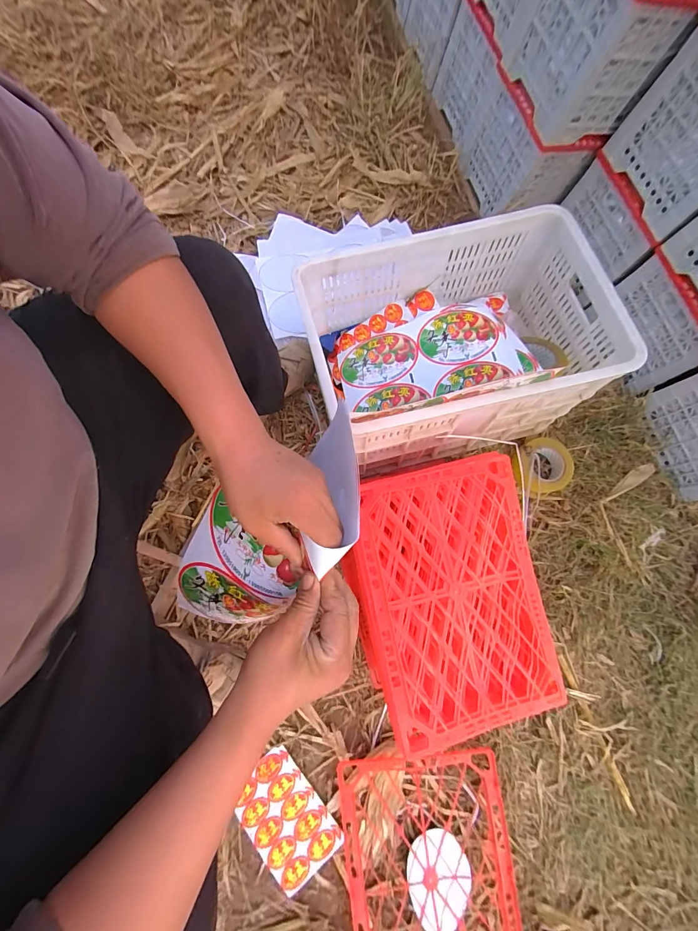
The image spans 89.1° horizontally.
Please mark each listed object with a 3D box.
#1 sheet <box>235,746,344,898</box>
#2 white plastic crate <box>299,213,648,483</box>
[{"bbox_3d":[-0.116,0.653,0.655,0.131,0.006,0.197,-41,80,-11],"label":"sheet"},{"bbox_3d":[0.197,-0.236,0.748,0.529,0.293,0.366,-14,78,-5],"label":"white plastic crate"}]

